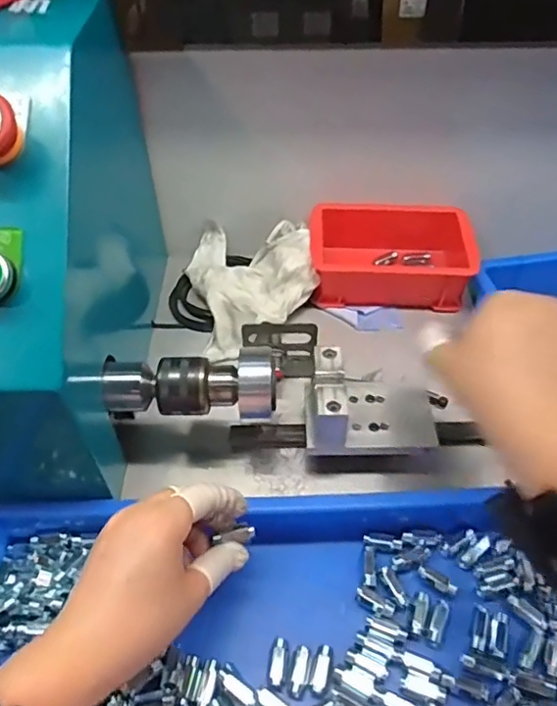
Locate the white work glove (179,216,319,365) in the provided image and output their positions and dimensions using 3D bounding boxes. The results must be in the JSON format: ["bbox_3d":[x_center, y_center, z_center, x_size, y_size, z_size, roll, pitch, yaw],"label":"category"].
[{"bbox_3d":[-0.027,-0.075,0.547,0.117,0.043,0.152,-13,49,-9],"label":"white work glove"}]

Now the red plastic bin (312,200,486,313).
[{"bbox_3d":[0.107,-0.095,0.554,0.147,0.049,0.097,2,48,4],"label":"red plastic bin"}]

